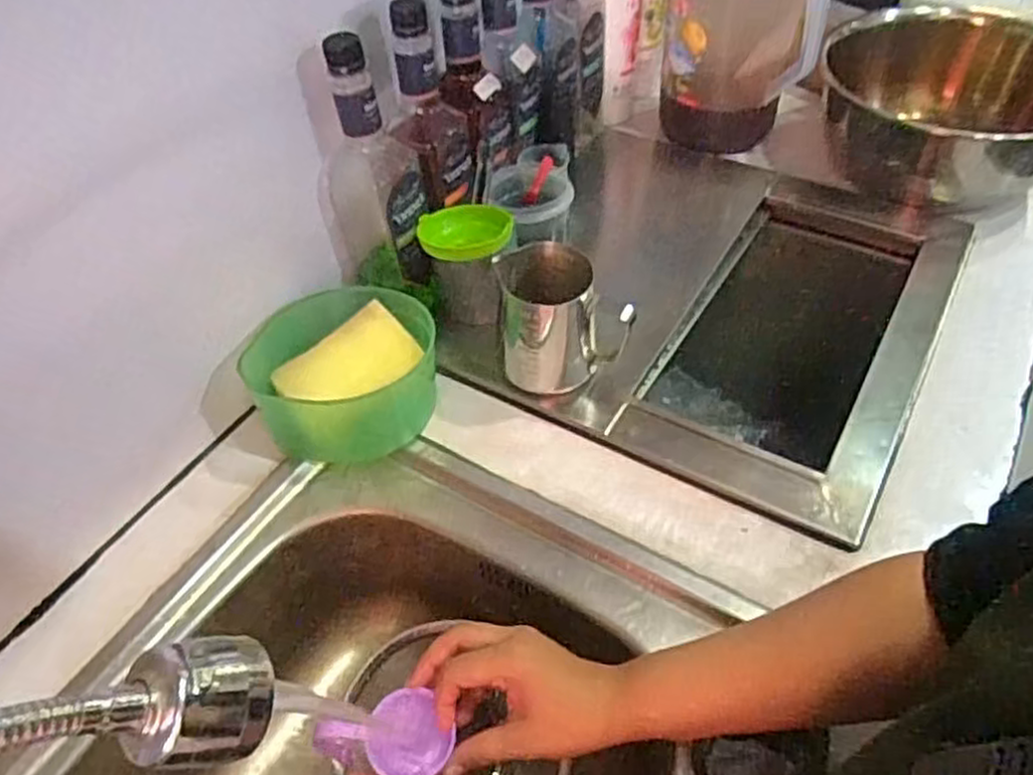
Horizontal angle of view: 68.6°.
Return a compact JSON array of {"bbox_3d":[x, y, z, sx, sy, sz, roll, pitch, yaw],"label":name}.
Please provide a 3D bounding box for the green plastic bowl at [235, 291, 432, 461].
[{"bbox_3d":[-0.148,-0.009,0.661,0.157,0.072,0.140,-30,54,-21],"label":"green plastic bowl"}]

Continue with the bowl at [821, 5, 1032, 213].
[{"bbox_3d":[0.484,-0.318,0.856,0.261,0.112,0.255,-2,48,3],"label":"bowl"}]

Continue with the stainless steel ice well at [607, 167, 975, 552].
[{"bbox_3d":[0.280,-0.028,0.765,0.210,0.144,0.432,23,54,23],"label":"stainless steel ice well"}]

